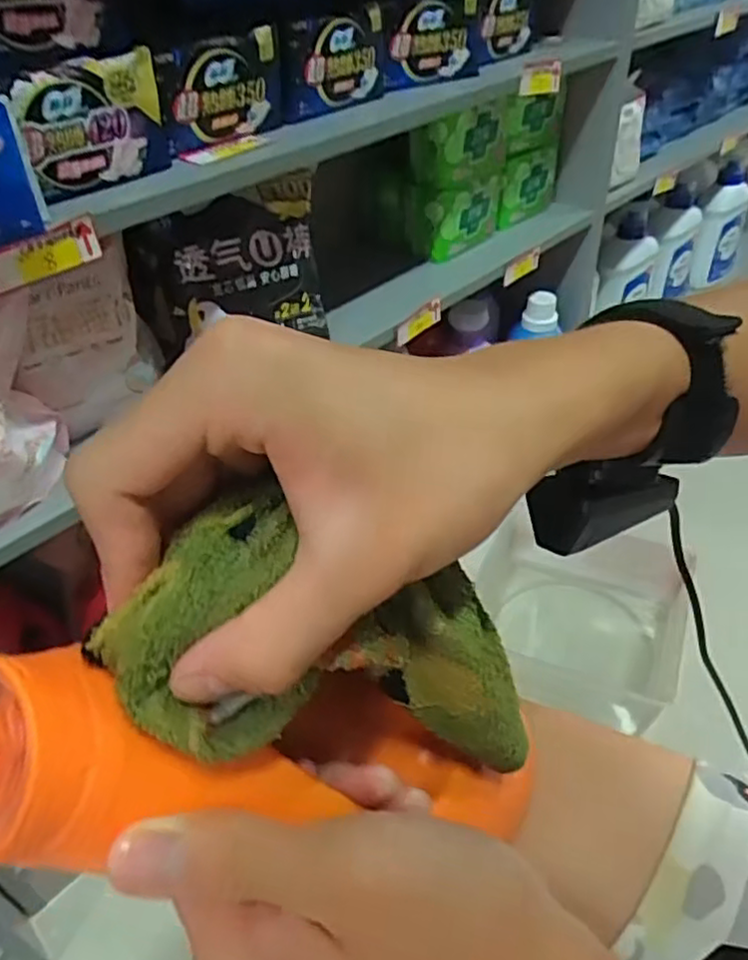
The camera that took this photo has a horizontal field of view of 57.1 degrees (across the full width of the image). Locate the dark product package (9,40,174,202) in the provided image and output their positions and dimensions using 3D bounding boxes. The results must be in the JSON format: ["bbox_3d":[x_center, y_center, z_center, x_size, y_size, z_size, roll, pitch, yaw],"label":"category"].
[{"bbox_3d":[-0.221,-0.285,0.551,0.031,0.086,0.120,18,45,24],"label":"dark product package"}]

